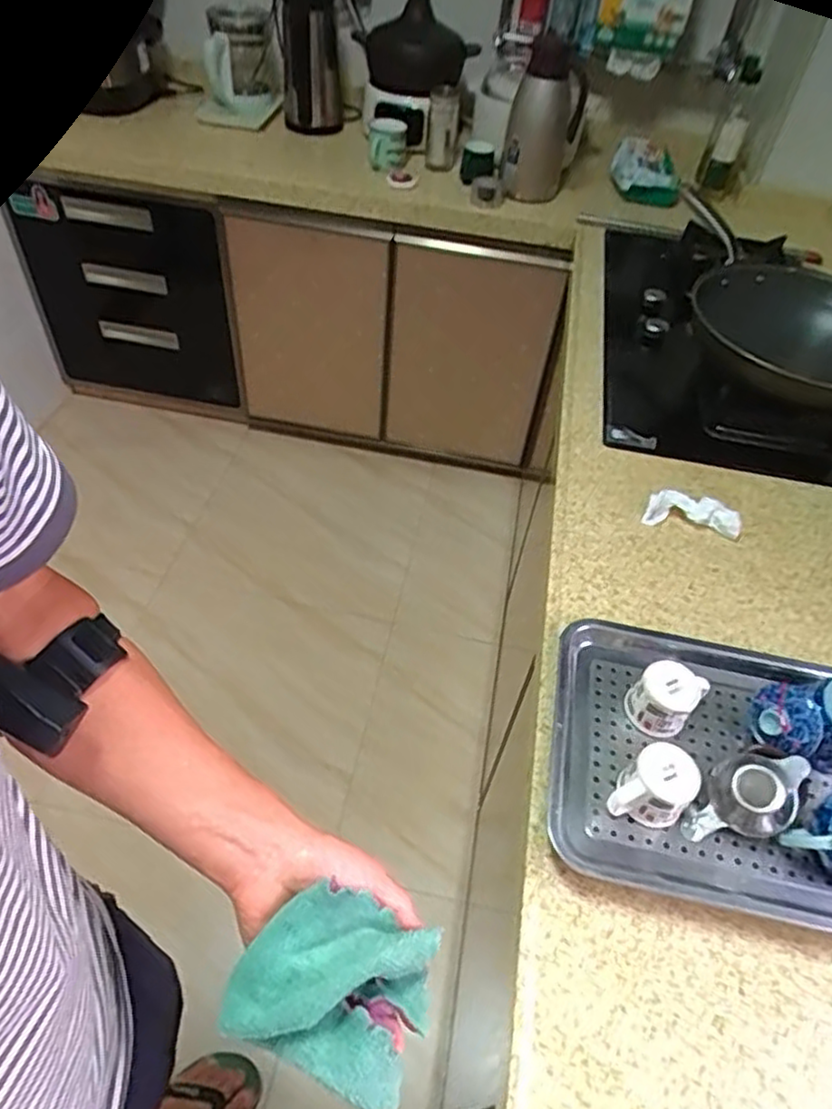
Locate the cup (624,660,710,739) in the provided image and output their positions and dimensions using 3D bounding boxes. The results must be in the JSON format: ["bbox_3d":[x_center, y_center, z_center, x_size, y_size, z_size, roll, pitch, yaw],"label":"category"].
[{"bbox_3d":[0.241,0.138,0.662,0.055,0.054,0.059,3,49,-3],"label":"cup"}]

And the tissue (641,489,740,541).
[{"bbox_3d":[0.364,-0.057,0.900,0.117,0.031,0.048,14,50,6],"label":"tissue"}]

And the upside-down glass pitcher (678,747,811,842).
[{"bbox_3d":[0.296,0.214,0.604,0.117,0.054,0.071,-32,59,-28],"label":"upside-down glass pitcher"}]

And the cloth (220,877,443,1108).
[{"bbox_3d":[-0.045,0.258,0.409,0.116,0.031,0.092,32,62,-7],"label":"cloth"}]

